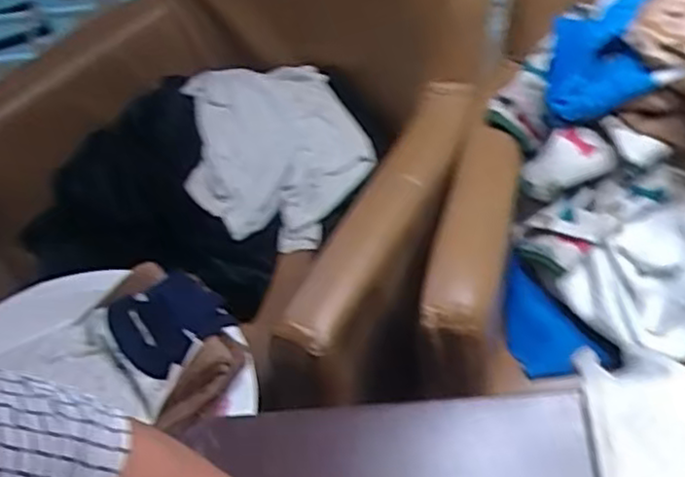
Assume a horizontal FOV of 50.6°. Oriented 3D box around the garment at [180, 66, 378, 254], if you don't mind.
[{"bbox_3d":[-0.109,-0.137,1.111,0.279,0.164,0.269,-25,53,-15],"label":"garment"}]

